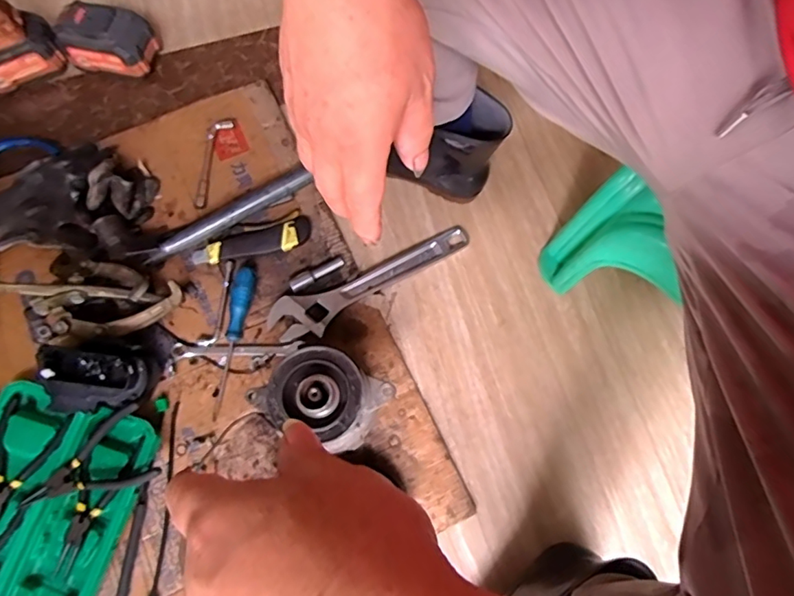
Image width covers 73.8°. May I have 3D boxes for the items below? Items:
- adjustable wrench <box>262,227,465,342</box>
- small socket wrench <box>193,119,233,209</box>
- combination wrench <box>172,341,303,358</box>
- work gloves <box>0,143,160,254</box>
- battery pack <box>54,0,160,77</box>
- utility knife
[{"bbox_3d":[-0.029,-0.019,0.701,0.285,0.020,0.059,-24,72,-9],"label":"adjustable wrench"},{"bbox_3d":[-0.268,-0.194,0.754,0.030,0.009,0.147,11,70,3],"label":"small socket wrench"},{"bbox_3d":[-0.204,0.067,0.673,0.165,0.013,0.023,-2,70,-1],"label":"combination wrench"},{"bbox_3d":[-0.449,-0.148,0.717,0.222,0.065,0.167,3,70,1],"label":"work gloves"},{"bbox_3d":[-0.430,-0.385,0.787,0.125,0.084,0.077,13,70,4],"label":"battery pack"},{"bbox_3d":[-0.197,-0.078,0.715,0.161,0.020,0.042,-12,70,-5],"label":"utility knife"}]

